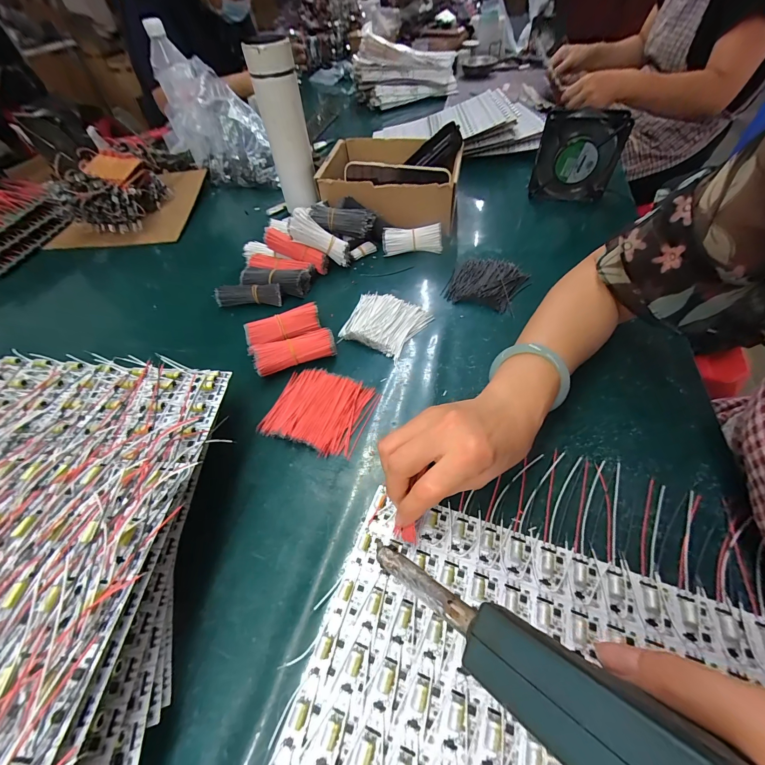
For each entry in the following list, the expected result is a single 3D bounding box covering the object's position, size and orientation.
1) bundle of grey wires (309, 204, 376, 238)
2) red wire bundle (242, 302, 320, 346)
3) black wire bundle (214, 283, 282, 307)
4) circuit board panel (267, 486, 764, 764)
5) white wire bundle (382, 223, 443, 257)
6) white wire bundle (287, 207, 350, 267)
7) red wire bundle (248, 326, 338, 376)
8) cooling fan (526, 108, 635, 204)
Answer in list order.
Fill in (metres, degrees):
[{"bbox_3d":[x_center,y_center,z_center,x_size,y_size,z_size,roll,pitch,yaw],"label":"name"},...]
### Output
[{"bbox_3d":[-0.061,-0.246,0.499,0.092,0.028,0.033,8,53,9],"label":"bundle of grey wires"},{"bbox_3d":[-0.121,-0.065,0.409,0.089,0.034,0.029,-20,54,-12],"label":"red wire bundle"},{"bbox_3d":[-0.185,-0.121,0.461,0.088,0.030,0.021,-1,52,2],"label":"black wire bundle"},{"bbox_3d":[0.089,0.213,0.190,0.287,0.008,0.239,16,55,15],"label":"circuit board panel"},{"bbox_3d":[0.045,-0.218,0.510,0.089,0.039,0.026,1,52,4],"label":"white wire bundle"},{"bbox_3d":[-0.088,-0.208,0.480,0.099,0.033,0.032,29,48,-26],"label":"white wire bundle"},{"bbox_3d":[-0.101,-0.035,0.381,0.091,0.032,0.030,-18,53,-11],"label":"red wire bundle"},{"bbox_3d":[0.321,-0.366,0.554,0.123,0.135,0.030,8,53,9],"label":"cooling fan"}]

